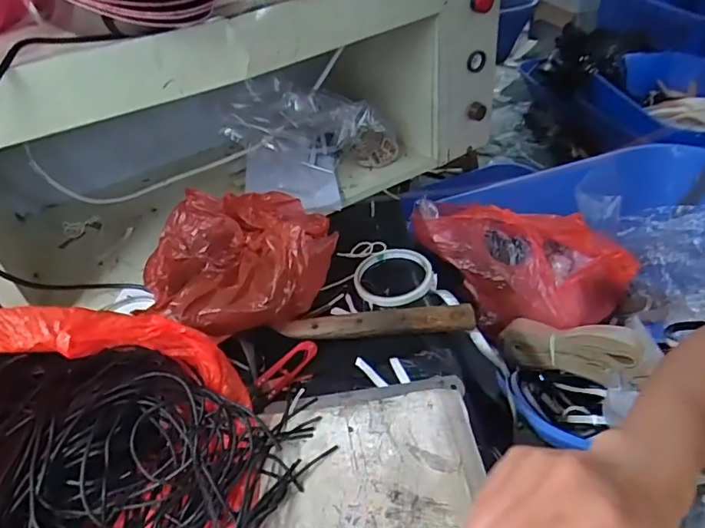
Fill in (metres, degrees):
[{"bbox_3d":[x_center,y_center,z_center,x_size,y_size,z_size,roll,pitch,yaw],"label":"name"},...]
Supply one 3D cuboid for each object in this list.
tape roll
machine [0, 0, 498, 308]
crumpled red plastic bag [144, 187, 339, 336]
[{"bbox_3d":[0.045,0.013,0.580,0.086,0.018,0.085,-4,39,5],"label":"tape roll"},{"bbox_3d":[-0.170,-0.213,0.690,0.652,0.293,0.333,-24,43,-25],"label":"machine"},{"bbox_3d":[-0.121,-0.003,0.547,0.191,0.096,0.198,-19,40,-15],"label":"crumpled red plastic bag"}]

